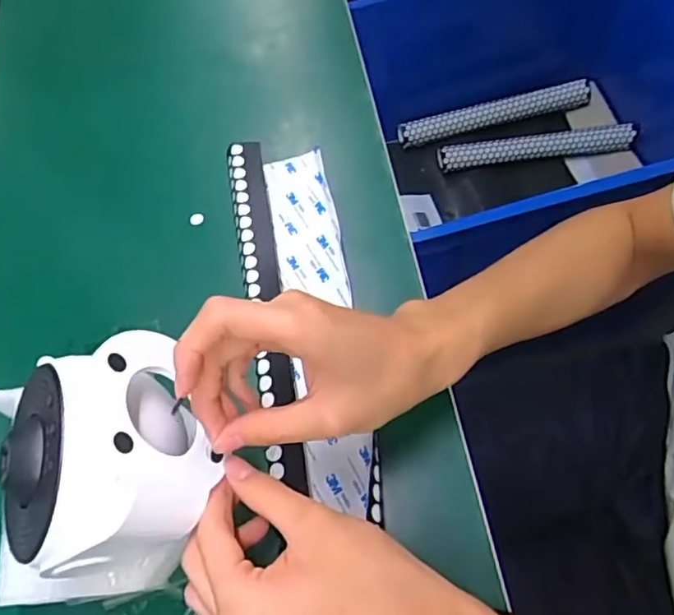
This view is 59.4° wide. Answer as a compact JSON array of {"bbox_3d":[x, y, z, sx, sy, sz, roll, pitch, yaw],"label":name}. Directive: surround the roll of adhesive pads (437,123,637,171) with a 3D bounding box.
[{"bbox_3d":[0.334,-0.271,0.999,0.321,0.038,0.032,-5,62,2],"label":"roll of adhesive pads"}]

